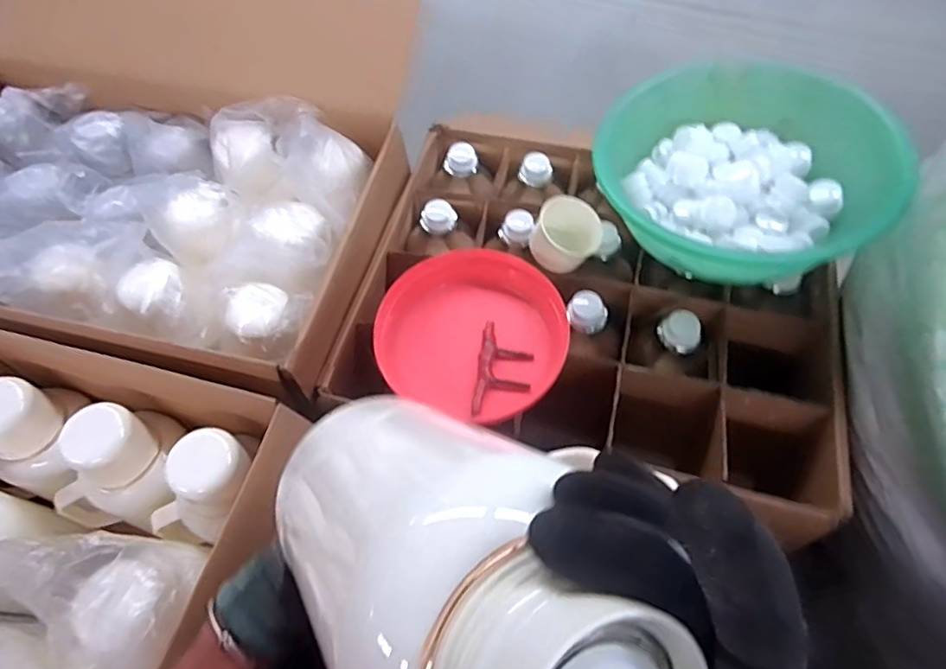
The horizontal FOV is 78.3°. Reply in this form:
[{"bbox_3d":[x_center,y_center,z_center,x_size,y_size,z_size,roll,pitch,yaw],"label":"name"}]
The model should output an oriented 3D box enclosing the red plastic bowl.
[{"bbox_3d":[0.001,-0.004,0.713,0.221,0.049,0.207,-1,60,2],"label":"red plastic bowl"}]

